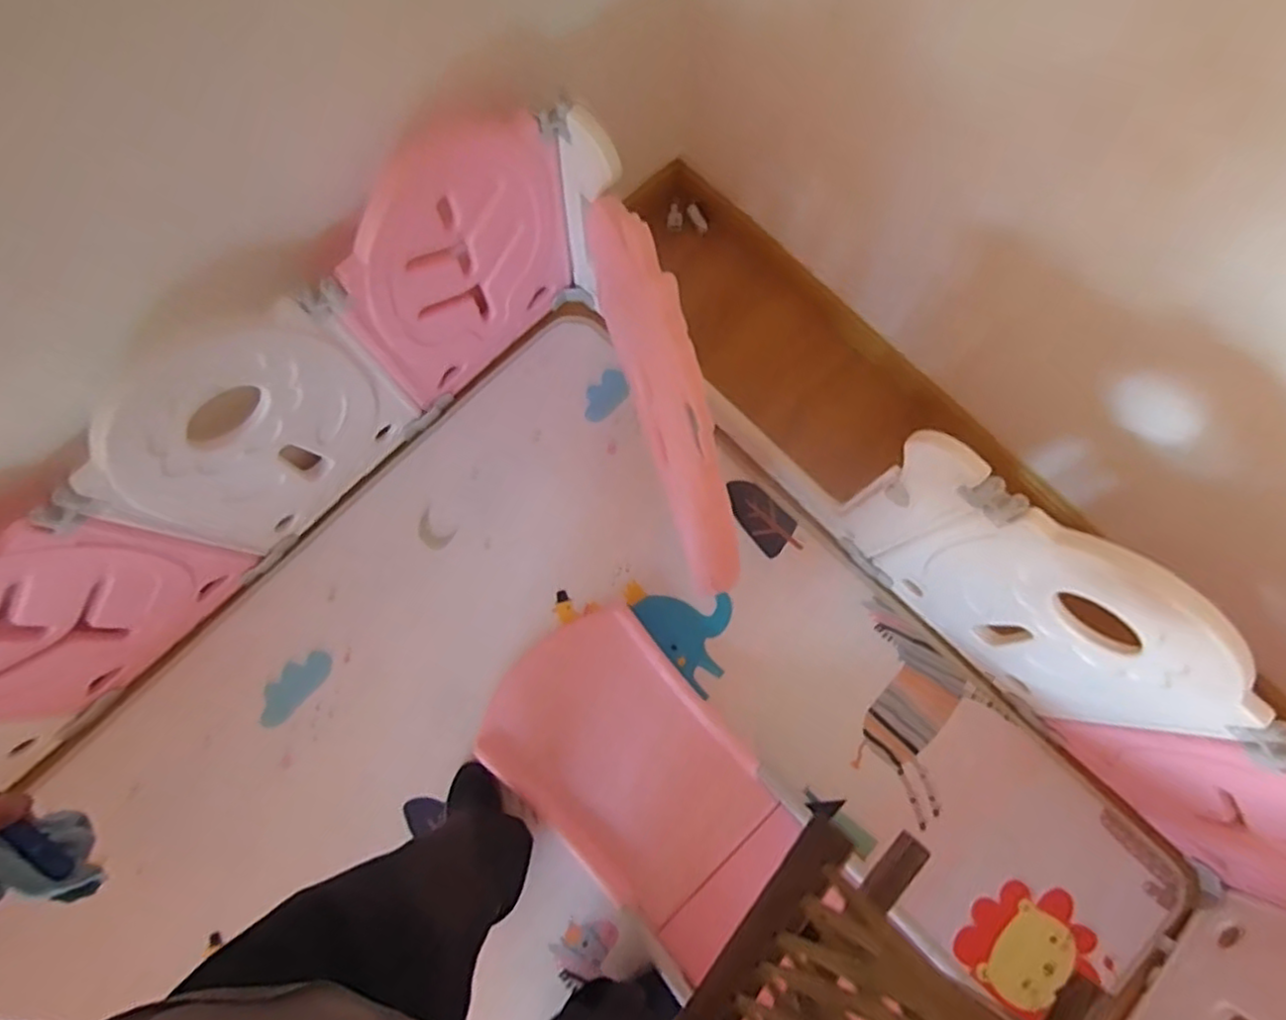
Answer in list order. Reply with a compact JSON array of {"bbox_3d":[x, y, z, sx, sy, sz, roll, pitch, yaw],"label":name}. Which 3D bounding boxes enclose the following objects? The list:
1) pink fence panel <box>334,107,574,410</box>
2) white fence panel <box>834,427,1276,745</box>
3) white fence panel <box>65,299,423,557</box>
[{"bbox_3d":[-0.280,-0.378,1.129,0.406,0.525,0.033,-44,82,-8],"label":"pink fence panel"},{"bbox_3d":[0.533,0.127,1.034,0.047,0.558,0.514,-44,82,-8],"label":"white fence panel"},{"bbox_3d":[-0.556,-0.102,1.050,0.025,0.578,0.385,43,81,8],"label":"white fence panel"}]

